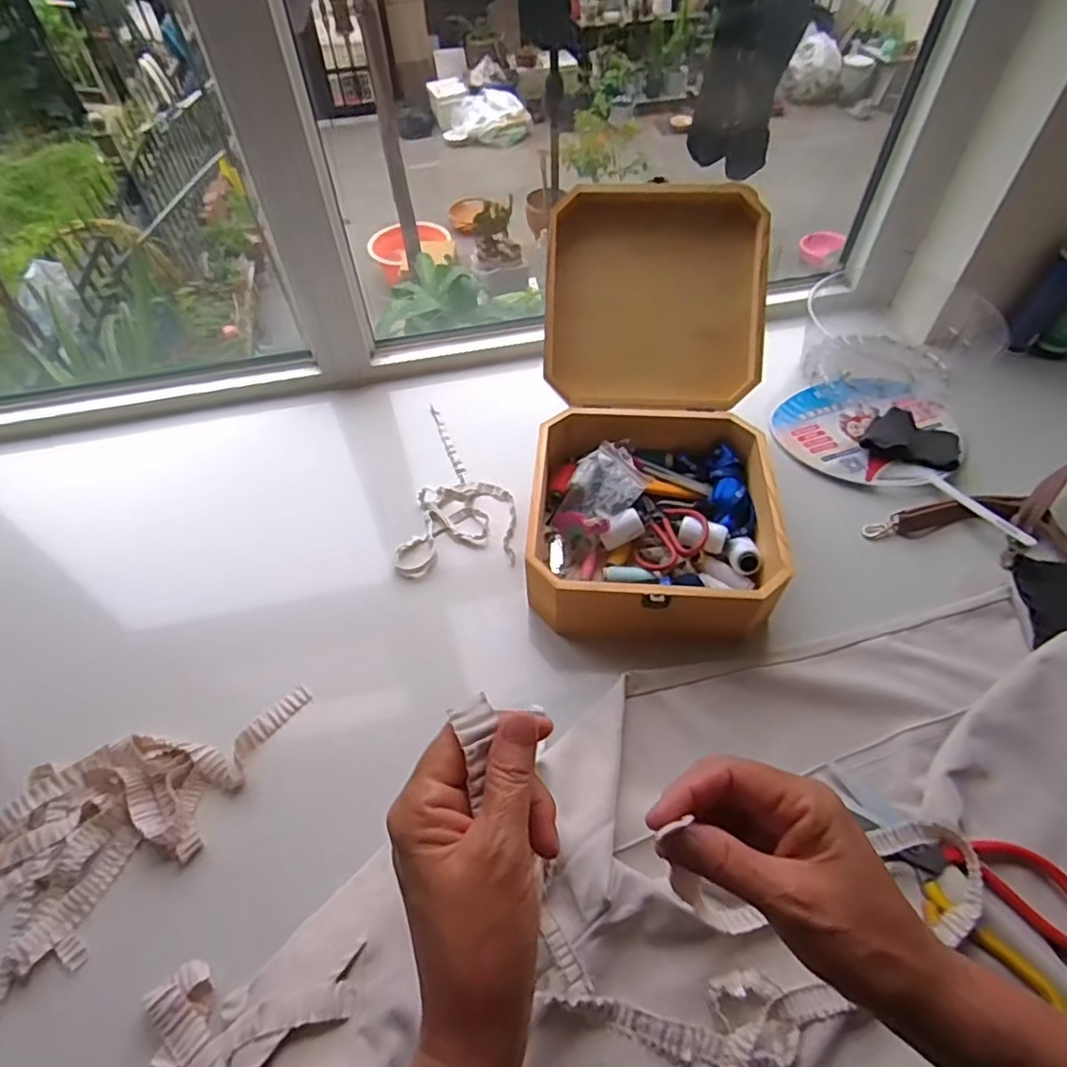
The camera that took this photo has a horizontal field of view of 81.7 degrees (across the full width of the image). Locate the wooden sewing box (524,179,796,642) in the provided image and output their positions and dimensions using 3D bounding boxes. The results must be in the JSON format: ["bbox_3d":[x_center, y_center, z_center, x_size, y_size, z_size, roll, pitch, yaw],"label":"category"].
[{"bbox_3d":[0.127,-0.138,0.646,0.241,0.211,0.441,2,53,3],"label":"wooden sewing box"}]

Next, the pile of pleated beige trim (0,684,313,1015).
[{"bbox_3d":[-0.323,0.223,0.516,0.275,0.017,0.144,-34,59,-22],"label":"pile of pleated beige trim"}]

